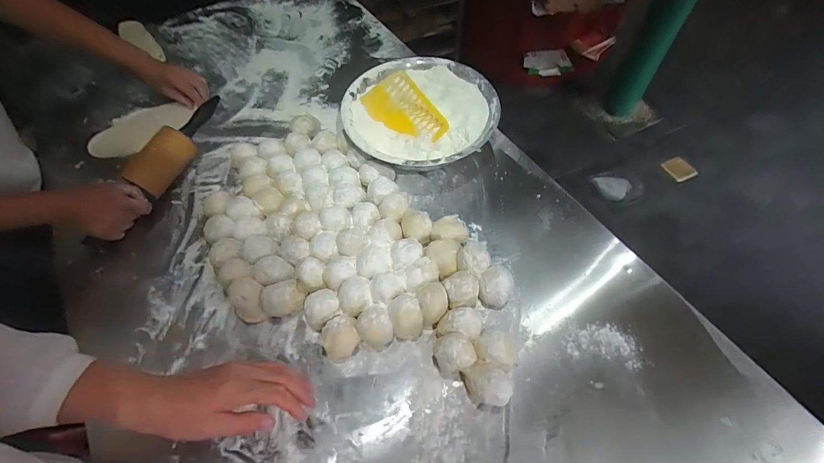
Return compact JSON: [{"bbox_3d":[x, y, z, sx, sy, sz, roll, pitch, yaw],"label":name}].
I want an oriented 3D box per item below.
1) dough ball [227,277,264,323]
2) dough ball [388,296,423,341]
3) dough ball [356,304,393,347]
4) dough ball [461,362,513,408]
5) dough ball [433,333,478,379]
[{"bbox_3d":[-0.237,0.099,0.562,0.048,0.056,0.061,-35,65,-19],"label":"dough ball"},{"bbox_3d":[-0.009,0.121,0.542,0.044,0.044,0.054,-14,60,-9],"label":"dough ball"},{"bbox_3d":[-0.051,0.128,0.538,0.046,0.054,0.047,0,59,0],"label":"dough ball"},{"bbox_3d":[0.102,0.197,0.500,0.055,0.050,0.055,0,59,0],"label":"dough ball"},{"bbox_3d":[0.055,0.163,0.513,0.047,0.059,0.049,0,59,0],"label":"dough ball"}]

